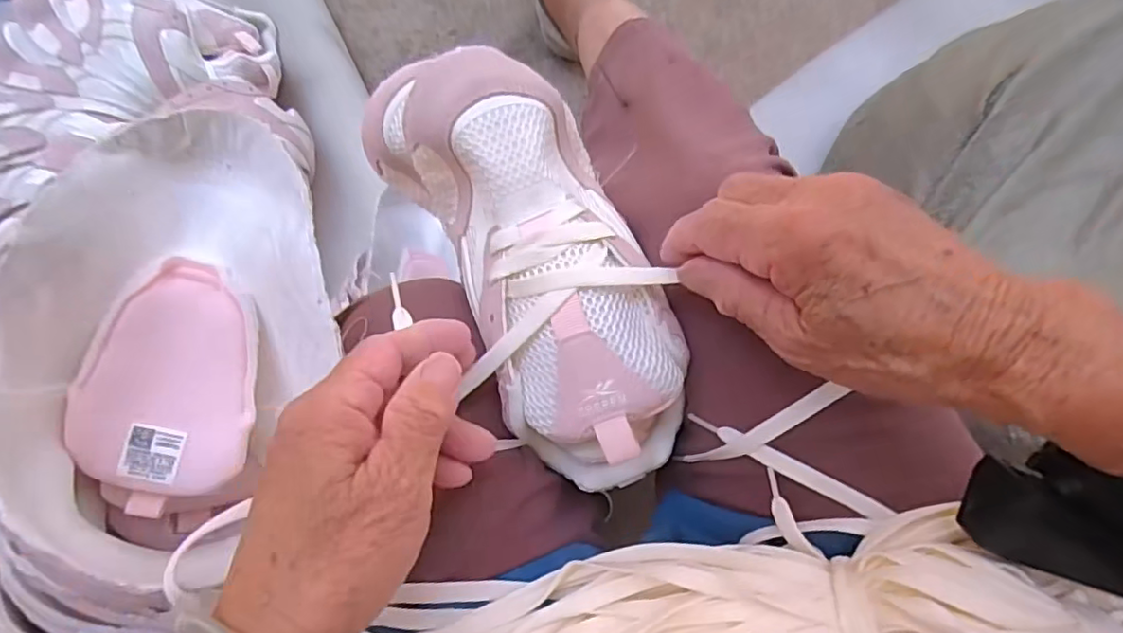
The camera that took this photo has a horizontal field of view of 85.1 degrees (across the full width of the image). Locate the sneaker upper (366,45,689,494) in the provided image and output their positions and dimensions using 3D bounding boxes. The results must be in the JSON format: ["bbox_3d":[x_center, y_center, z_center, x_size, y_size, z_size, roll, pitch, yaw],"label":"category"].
[{"bbox_3d":[-0.009,-0.019,0.299,0.097,0.074,0.220,-28,92,3],"label":"sneaker upper"}]

